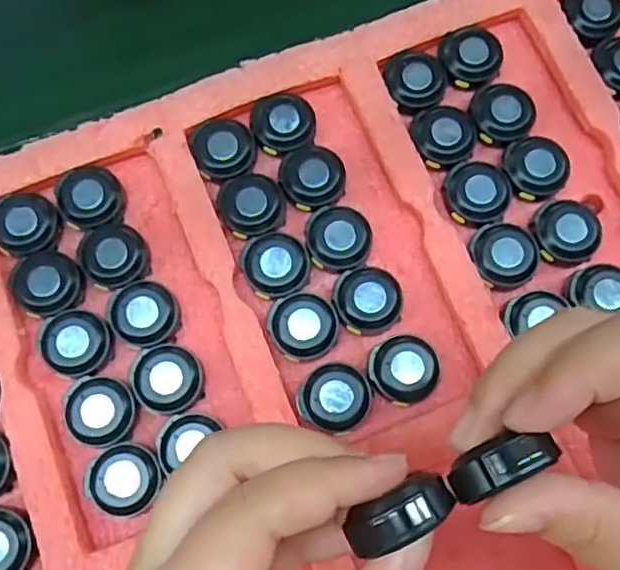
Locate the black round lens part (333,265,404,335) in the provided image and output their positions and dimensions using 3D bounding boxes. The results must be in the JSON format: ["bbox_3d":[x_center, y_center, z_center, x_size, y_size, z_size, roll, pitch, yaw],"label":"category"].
[{"bbox_3d":[0.026,0.006,0.300,0.029,0.013,0.029,0,76,0],"label":"black round lens part"}]

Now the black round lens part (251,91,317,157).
[{"bbox_3d":[-0.012,-0.076,0.320,0.030,0.011,0.028,0,76,0],"label":"black round lens part"}]

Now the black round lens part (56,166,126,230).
[{"bbox_3d":[-0.101,-0.039,0.312,0.028,0.010,0.029,0,76,0],"label":"black round lens part"}]

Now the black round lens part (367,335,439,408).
[{"bbox_3d":[0.040,0.036,0.289,0.029,0.011,0.028,0,76,0],"label":"black round lens part"}]

